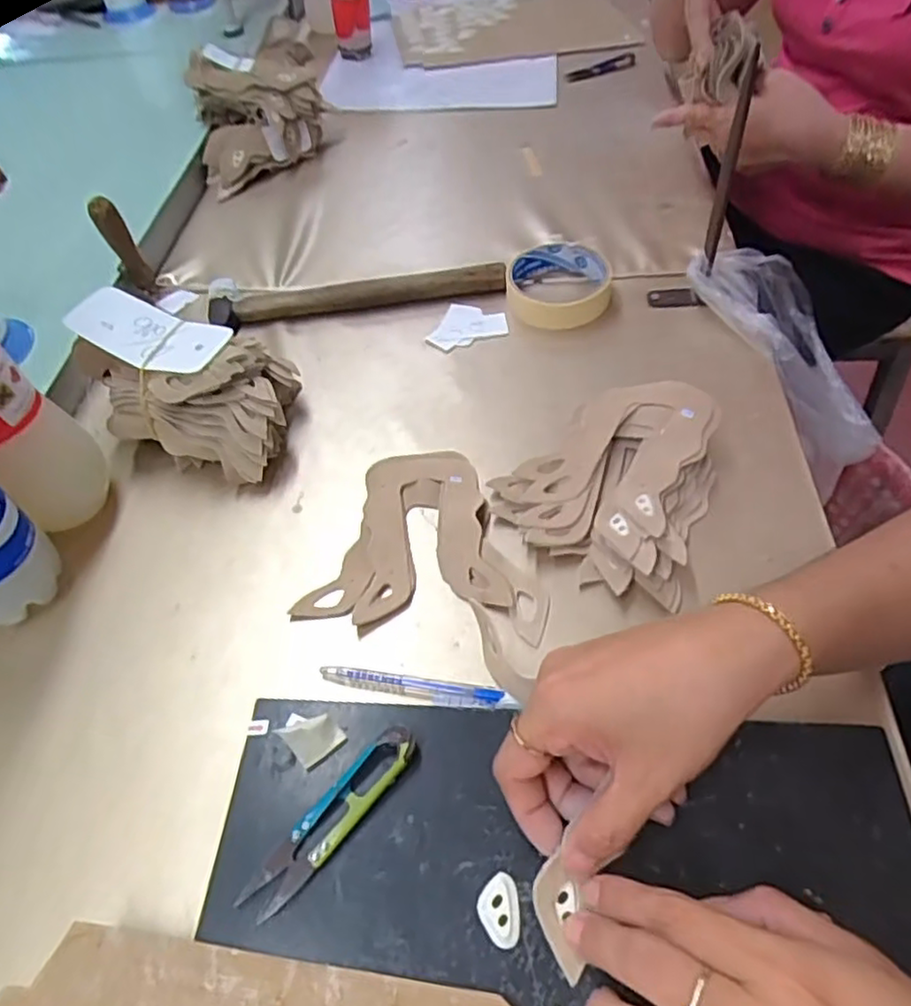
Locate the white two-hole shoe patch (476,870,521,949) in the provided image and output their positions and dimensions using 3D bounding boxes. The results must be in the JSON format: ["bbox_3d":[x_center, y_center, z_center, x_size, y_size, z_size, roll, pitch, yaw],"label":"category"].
[{"bbox_3d":[0.018,0.168,0.282,0.017,0.004,0.027,-4,52,1],"label":"white two-hole shoe patch"}]

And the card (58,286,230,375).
[{"bbox_3d":[-0.206,-0.117,0.455,0.101,0.022,0.052,14,55,15],"label":"card"}]

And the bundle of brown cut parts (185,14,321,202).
[{"bbox_3d":[-0.210,-0.422,0.735,0.150,0.100,0.118,-20,53,-11],"label":"bundle of brown cut parts"}]

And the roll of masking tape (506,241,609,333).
[{"bbox_3d":[0.087,-0.184,0.570,0.083,0.027,0.090,-2,52,3],"label":"roll of masking tape"}]

